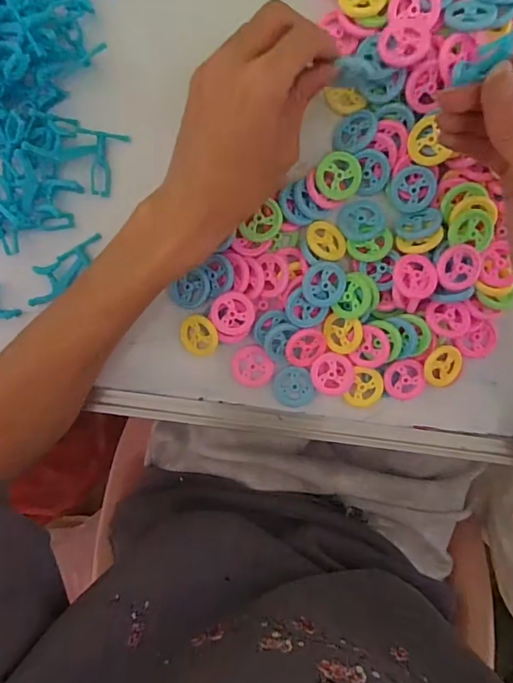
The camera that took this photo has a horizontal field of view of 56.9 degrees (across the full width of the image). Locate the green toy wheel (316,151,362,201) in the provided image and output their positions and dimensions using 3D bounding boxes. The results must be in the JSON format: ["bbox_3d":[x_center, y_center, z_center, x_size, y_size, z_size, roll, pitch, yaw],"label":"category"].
[{"bbox_3d":[0.054,-0.108,0.308,0.029,0.004,0.029,0,104,0],"label":"green toy wheel"}]

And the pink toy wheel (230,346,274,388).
[{"bbox_3d":[-0.003,0.018,0.337,0.030,0.009,0.030,0,97,2],"label":"pink toy wheel"}]

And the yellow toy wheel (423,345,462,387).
[{"bbox_3d":[0.129,0.017,0.330,0.027,0.006,0.029,13,98,-17],"label":"yellow toy wheel"}]

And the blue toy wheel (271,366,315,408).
[{"bbox_3d":[0.026,0.033,0.338,0.029,0.004,0.030,0,97,2],"label":"blue toy wheel"}]

